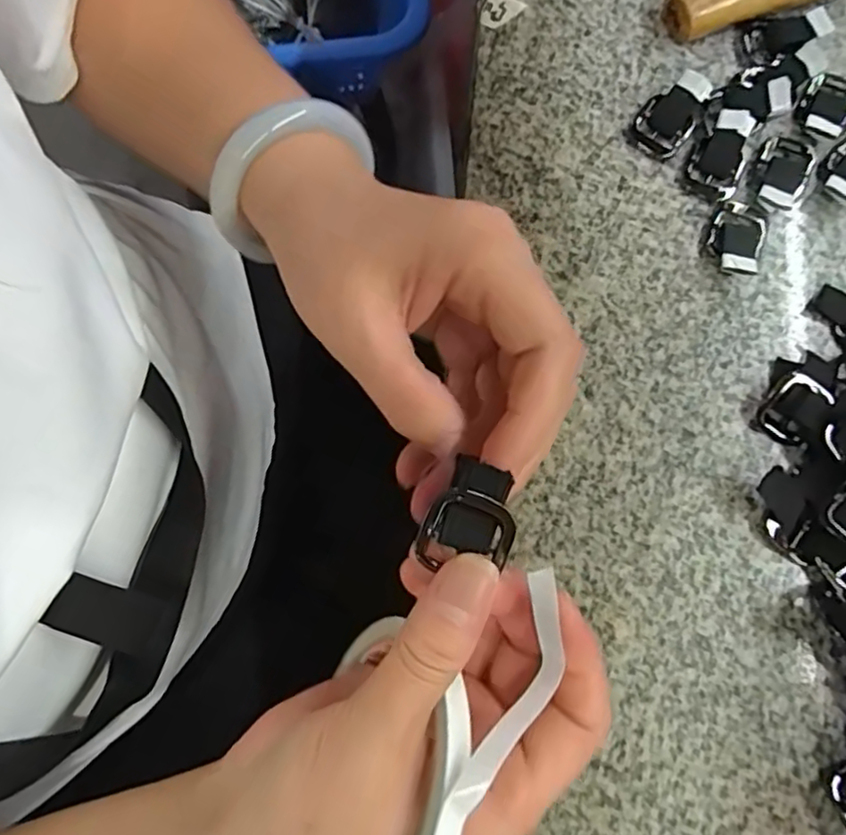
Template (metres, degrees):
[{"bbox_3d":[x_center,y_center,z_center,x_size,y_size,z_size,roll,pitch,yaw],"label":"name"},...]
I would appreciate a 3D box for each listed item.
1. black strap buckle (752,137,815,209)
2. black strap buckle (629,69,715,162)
[{"bbox_3d":[0.169,-0.114,0.296,0.024,0.005,0.038,27,81,6],"label":"black strap buckle"},{"bbox_3d":[0.116,-0.144,0.298,0.026,0.017,0.035,28,81,6],"label":"black strap buckle"}]

